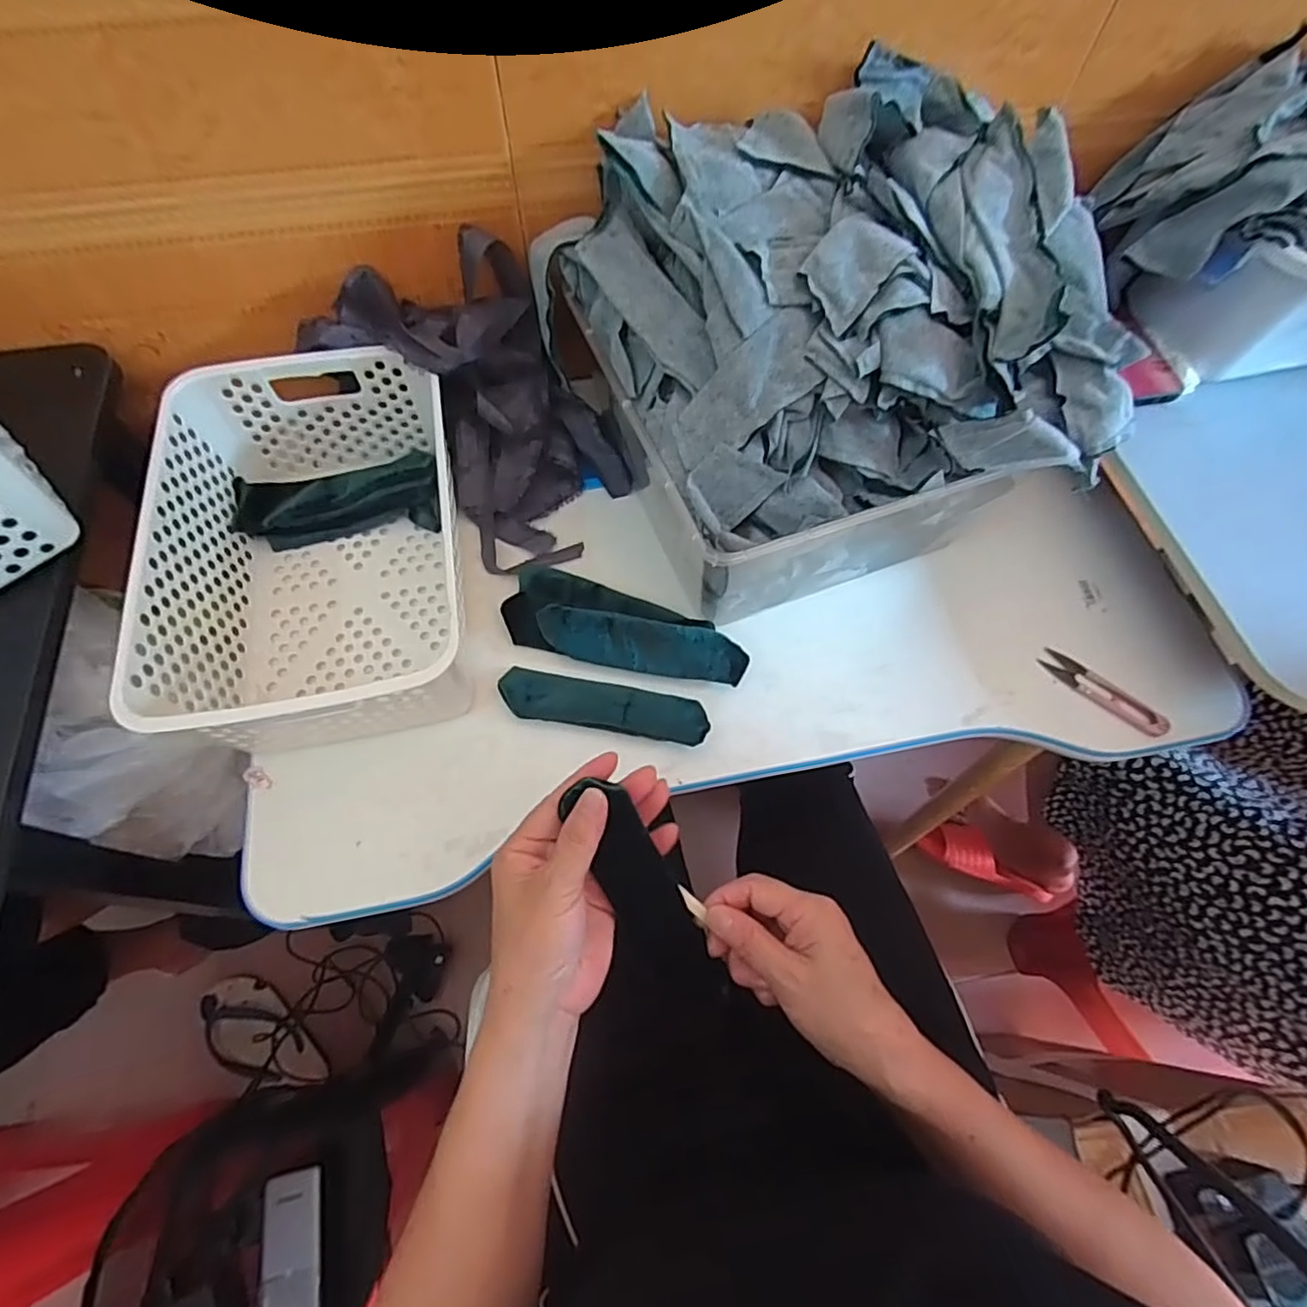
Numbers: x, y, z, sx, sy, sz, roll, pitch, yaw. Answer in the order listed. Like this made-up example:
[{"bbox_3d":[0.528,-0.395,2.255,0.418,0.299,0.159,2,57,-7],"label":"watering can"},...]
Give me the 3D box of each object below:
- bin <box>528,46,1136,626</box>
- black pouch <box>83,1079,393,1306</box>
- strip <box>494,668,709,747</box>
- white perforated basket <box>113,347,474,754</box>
[{"bbox_3d":[0.135,-0.227,0.495,0.336,0.204,0.343,-23,68,-12],"label":"bin"},{"bbox_3d":[-0.376,0.543,0.570,0.266,0.069,0.234,-22,68,-11],"label":"black pouch"},{"bbox_3d":[-0.039,0.040,0.486,0.161,0.018,0.035,12,66,4],"label":"strip"},{"bbox_3d":[-0.253,-0.080,0.492,0.212,0.115,0.310,-7,66,-5],"label":"white perforated basket"}]

